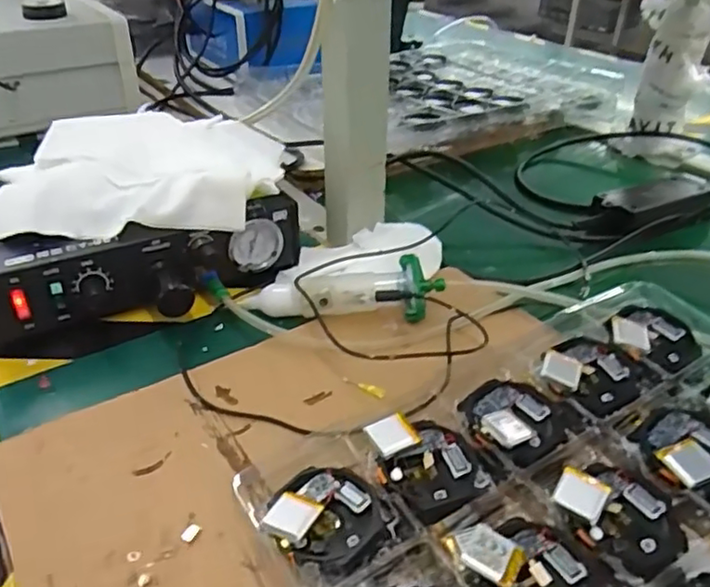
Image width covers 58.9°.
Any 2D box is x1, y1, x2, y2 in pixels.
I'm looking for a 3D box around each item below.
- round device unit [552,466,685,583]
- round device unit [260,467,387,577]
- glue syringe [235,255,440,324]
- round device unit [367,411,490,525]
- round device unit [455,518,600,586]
[{"bbox_3d":[0.123,0.101,0.292,0.054,0.017,0.047,22,42,30],"label":"round device unit"},{"bbox_3d":[-0.012,0.104,0.287,0.050,0.014,0.046,11,32,-7],"label":"round device unit"},{"bbox_3d":[-0.008,-0.002,0.462,0.141,0.031,0.038,0,35,2],"label":"glue syringe"},{"bbox_3d":[0.037,0.086,0.319,0.050,0.012,0.056,-10,54,-19],"label":"round device unit"},{"bbox_3d":[0.076,0.118,0.265,0.050,0.015,0.052,-1,35,1],"label":"round device unit"}]

